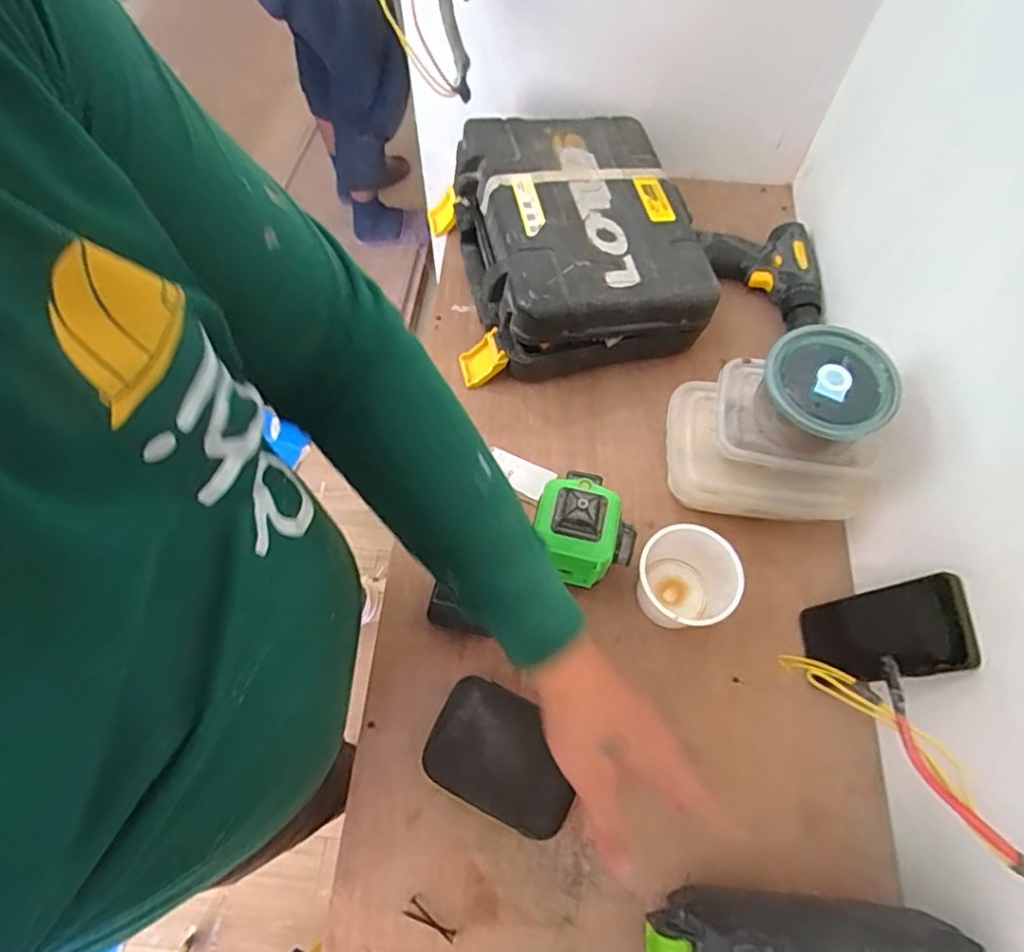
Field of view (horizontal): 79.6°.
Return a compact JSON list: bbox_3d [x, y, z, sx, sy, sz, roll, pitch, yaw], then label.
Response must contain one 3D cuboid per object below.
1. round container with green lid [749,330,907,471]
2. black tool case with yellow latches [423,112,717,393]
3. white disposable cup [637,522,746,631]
[{"bbox_3d":[0.284,-0.068,0.562,0.094,0.081,0.126,-40,72,-18],"label":"round container with green lid"},{"bbox_3d":[0.066,-0.292,0.777,0.293,0.137,0.318,-8,65,-5],"label":"black tool case with yellow latches"},{"bbox_3d":[0.172,0.106,0.615,0.091,0.085,0.093,0,65,-1],"label":"white disposable cup"}]

